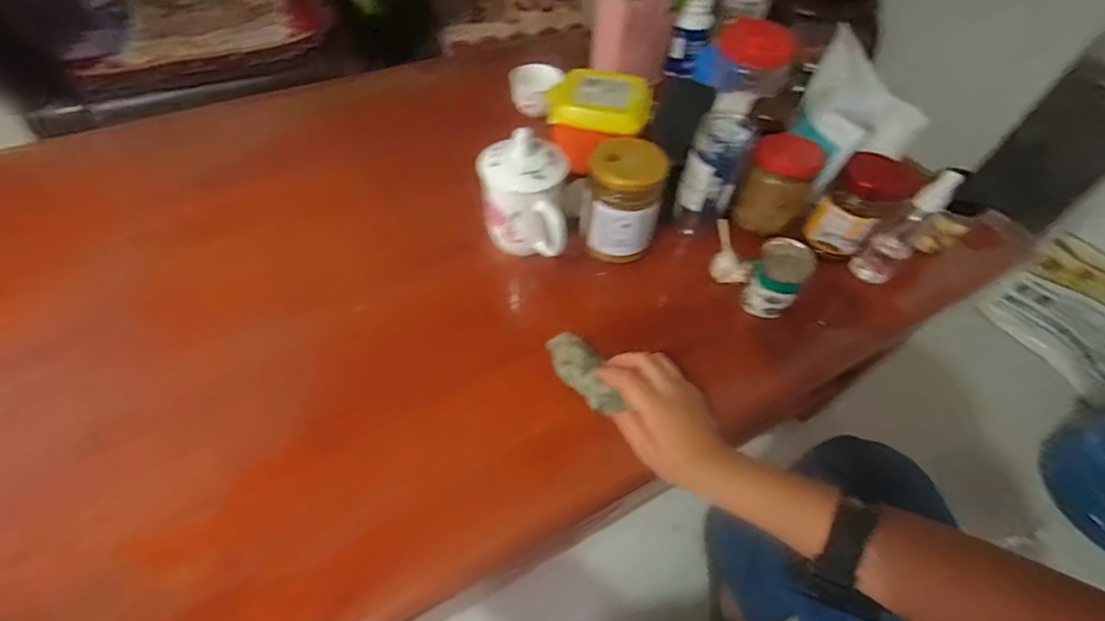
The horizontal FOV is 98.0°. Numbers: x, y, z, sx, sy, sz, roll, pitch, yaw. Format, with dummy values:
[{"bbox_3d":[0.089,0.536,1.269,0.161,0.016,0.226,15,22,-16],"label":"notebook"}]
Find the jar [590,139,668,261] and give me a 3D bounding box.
[{"bbox_3d":[0.077,-0.113,0.515,0.075,0.120,0.063,13,54,7],"label":"jar"}]

